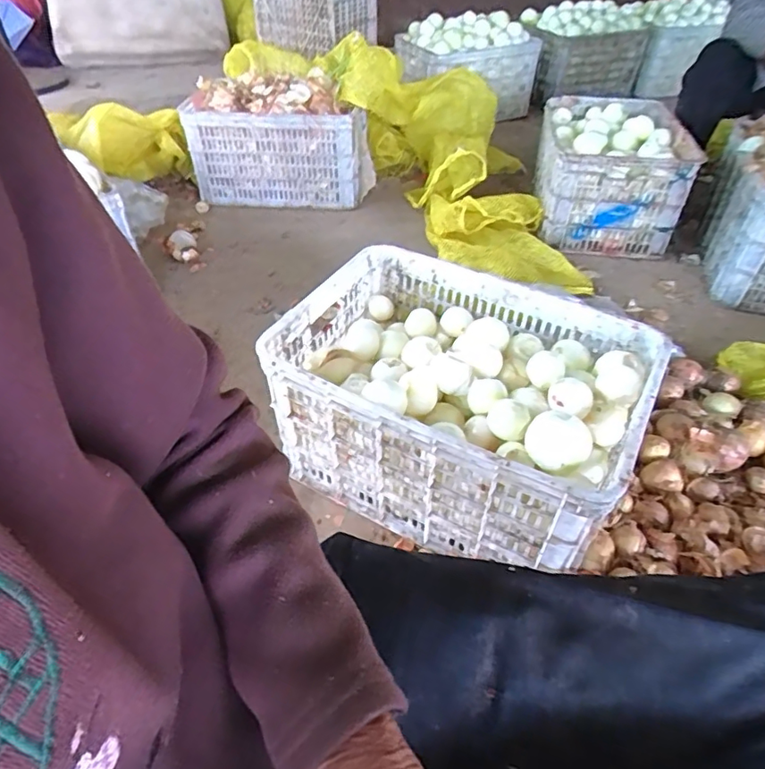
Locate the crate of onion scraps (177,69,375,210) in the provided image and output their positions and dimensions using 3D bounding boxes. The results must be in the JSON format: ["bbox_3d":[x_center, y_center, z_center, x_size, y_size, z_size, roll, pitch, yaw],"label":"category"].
[{"bbox_3d":[-0.311,-0.768,1.729,0.590,0.316,0.284,5,44,4],"label":"crate of onion scraps"}]

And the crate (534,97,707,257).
[{"bbox_3d":[0.592,-0.582,1.457,0.321,0.231,0.457,6,44,5],"label":"crate"}]

